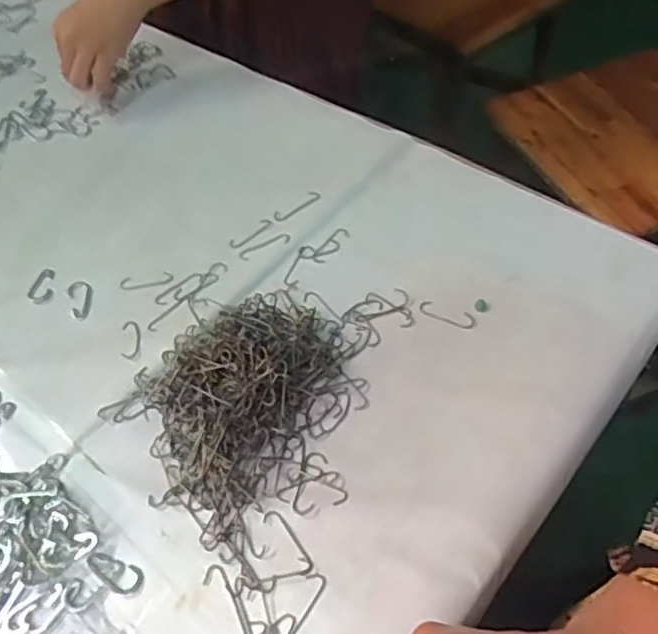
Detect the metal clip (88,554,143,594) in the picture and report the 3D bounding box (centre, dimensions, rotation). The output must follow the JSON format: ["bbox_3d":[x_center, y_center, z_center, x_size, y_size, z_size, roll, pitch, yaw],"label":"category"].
[{"bbox_3d":[-0.126,0.149,0.382,0.036,0.004,0.016,16,56,16],"label":"metal clip"}]

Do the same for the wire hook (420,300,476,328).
[{"bbox_3d":[0.086,-0.001,0.476,0.041,0.004,0.013,16,56,16],"label":"wire hook"}]

